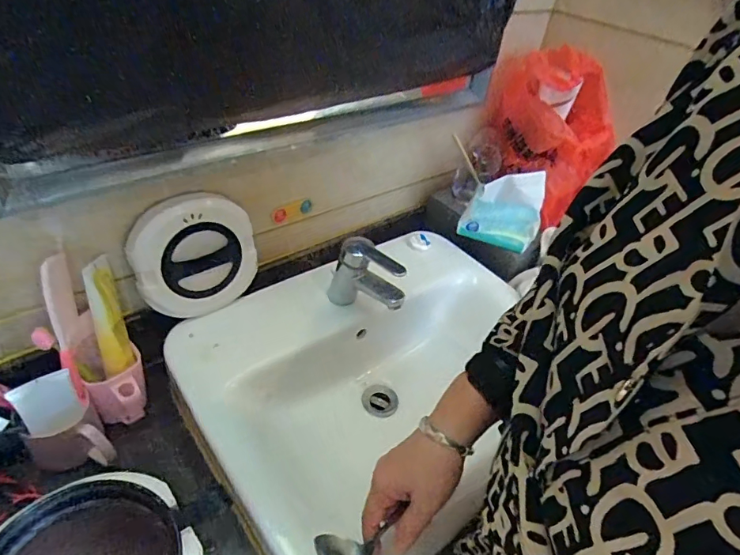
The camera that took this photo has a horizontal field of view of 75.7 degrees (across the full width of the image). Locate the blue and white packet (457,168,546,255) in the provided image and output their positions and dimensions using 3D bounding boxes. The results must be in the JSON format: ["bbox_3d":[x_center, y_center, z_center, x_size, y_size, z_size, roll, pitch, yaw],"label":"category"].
[{"bbox_3d":[0.236,-0.118,0.829,0.131,0.134,0.047,7,33,-2],"label":"blue and white packet"}]

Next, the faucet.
[{"bbox_3d":[-0.002,0.008,0.703,0.125,0.107,0.043,31,45,26],"label":"faucet"}]

